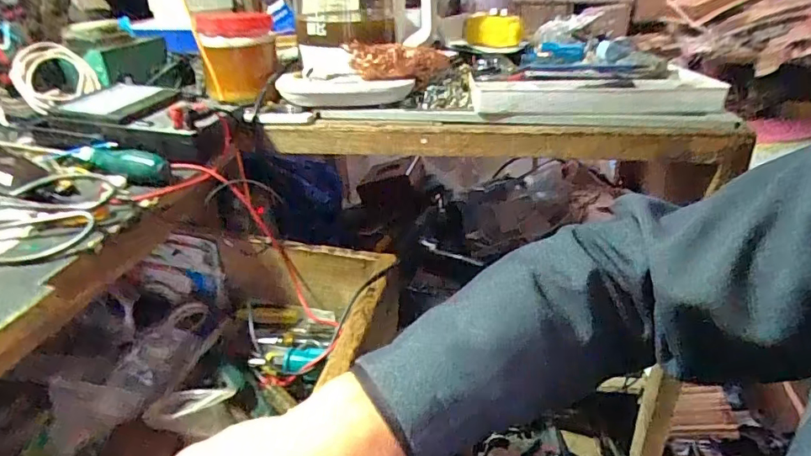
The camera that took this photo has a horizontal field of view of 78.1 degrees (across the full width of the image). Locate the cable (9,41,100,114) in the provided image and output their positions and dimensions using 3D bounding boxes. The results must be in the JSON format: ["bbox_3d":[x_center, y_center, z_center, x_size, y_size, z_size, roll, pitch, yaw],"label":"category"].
[{"bbox_3d":[-0.436,-0.187,0.608,0.027,0.079,0.085,-28,16,42],"label":"cable"}]

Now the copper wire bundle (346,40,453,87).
[{"bbox_3d":[-0.004,-0.205,0.607,0.128,0.042,0.040,-8,30,-12],"label":"copper wire bundle"}]

